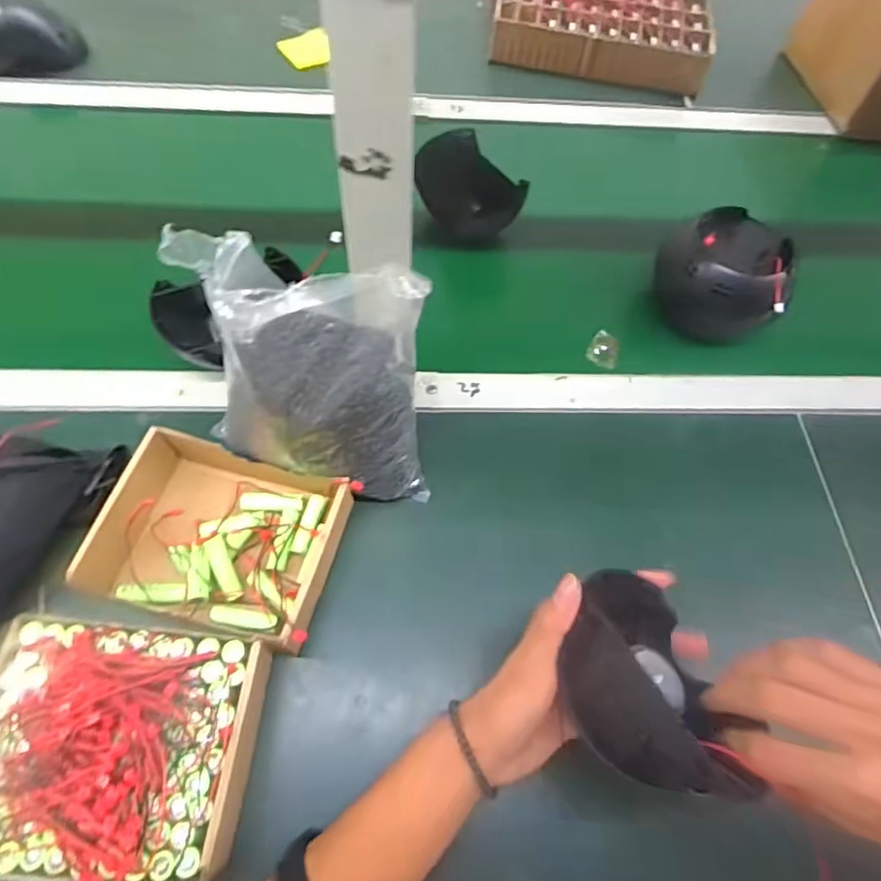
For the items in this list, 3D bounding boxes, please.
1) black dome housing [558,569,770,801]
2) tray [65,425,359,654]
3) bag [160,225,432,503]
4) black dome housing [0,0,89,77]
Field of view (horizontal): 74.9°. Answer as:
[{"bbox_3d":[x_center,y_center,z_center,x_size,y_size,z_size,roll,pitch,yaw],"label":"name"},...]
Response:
[{"bbox_3d":[0.117,0.136,0.329,0.083,0.052,0.123,-17,64,-13],"label":"black dome housing"},{"bbox_3d":[-0.164,0.075,0.440,0.176,0.056,0.134,15,61,4],"label":"tray"},{"bbox_3d":[-0.085,-0.038,0.414,0.161,0.203,0.088,15,61,4],"label":"bag"},{"bbox_3d":[-0.540,-0.524,0.740,0.132,0.068,0.081,-29,67,-18],"label":"black dome housing"}]

